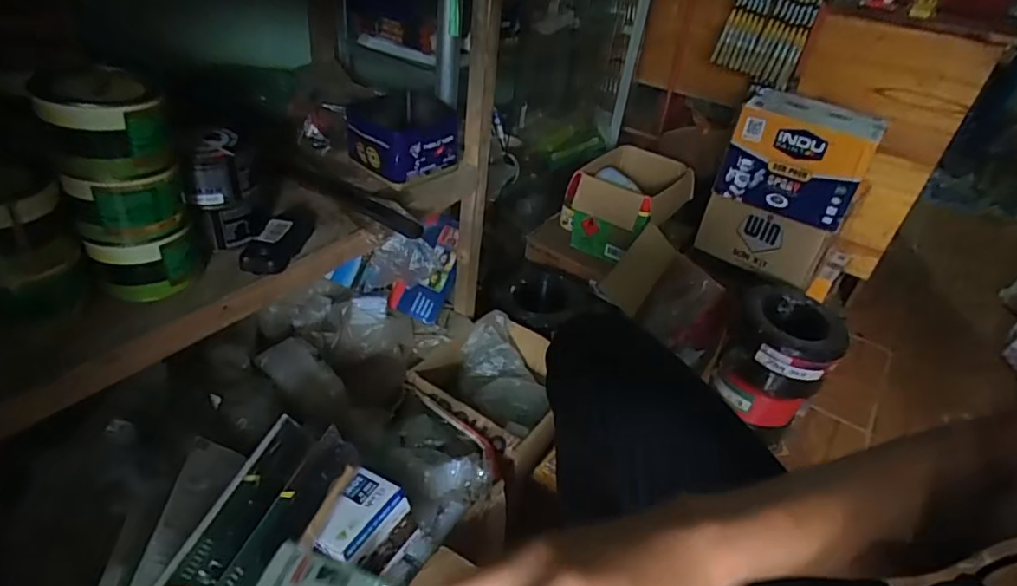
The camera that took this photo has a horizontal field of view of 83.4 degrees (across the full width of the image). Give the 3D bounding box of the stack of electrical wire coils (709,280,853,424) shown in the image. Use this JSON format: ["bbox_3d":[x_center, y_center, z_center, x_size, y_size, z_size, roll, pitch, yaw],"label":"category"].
[{"bbox_3d":[0.576,0.133,1.245,0.202,0.239,0.228,22,39,18],"label":"stack of electrical wire coils"}]

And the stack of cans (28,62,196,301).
[{"bbox_3d":[-0.386,-0.109,0.575,0.096,0.205,0.088,-18,43,-30],"label":"stack of cans"}]

